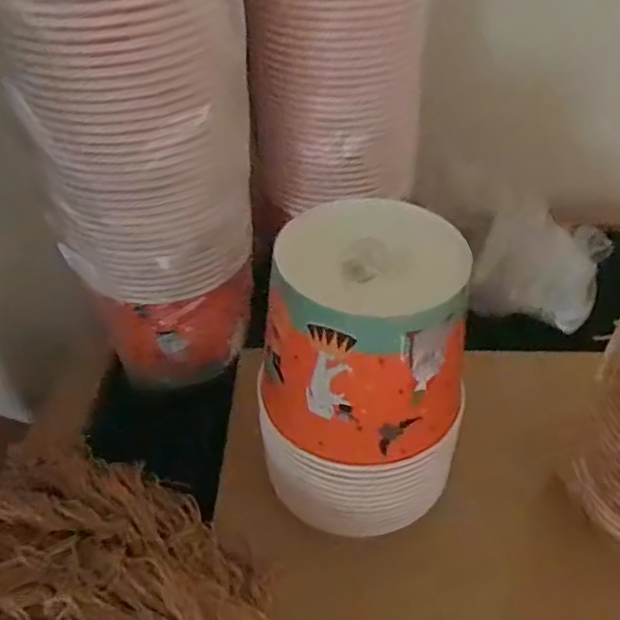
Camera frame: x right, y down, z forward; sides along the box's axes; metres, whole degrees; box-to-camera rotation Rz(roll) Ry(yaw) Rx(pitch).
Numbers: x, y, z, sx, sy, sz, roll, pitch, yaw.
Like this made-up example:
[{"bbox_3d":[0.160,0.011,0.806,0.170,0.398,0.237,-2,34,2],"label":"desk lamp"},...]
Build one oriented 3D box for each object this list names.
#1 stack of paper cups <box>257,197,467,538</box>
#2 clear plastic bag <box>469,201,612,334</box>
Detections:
[{"bbox_3d":[0.041,0.043,0.451,0.143,0.206,0.143,3,42,4],"label":"stack of paper cups"},{"bbox_3d":[0.243,-0.044,0.637,0.130,0.095,0.080,17,45,19],"label":"clear plastic bag"}]

